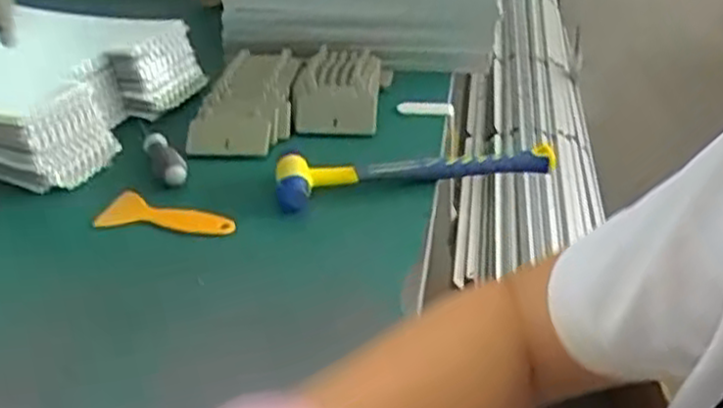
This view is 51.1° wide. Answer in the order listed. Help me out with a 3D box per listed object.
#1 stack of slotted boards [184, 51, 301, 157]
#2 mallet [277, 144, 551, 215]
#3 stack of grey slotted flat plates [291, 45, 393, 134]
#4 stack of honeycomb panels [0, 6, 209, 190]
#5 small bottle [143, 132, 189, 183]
[{"bbox_3d":[-0.114,-0.112,0.825,0.092,0.048,0.190,4,34,11],"label":"stack of slotted boards"},{"bbox_3d":[0.050,-0.037,0.716,0.261,0.033,0.058,-10,34,-9],"label":"mallet"},{"bbox_3d":[-0.020,-0.128,0.838,0.103,0.037,0.149,-2,33,3],"label":"stack of grey slotted flat plates"},{"bbox_3d":[-0.374,-0.137,0.823,0.309,0.092,0.268,14,37,25],"label":"stack of honeycomb panels"},{"bbox_3d":[-0.191,-0.044,0.738,0.022,0.028,0.075,-21,37,-25],"label":"small bottle"}]

